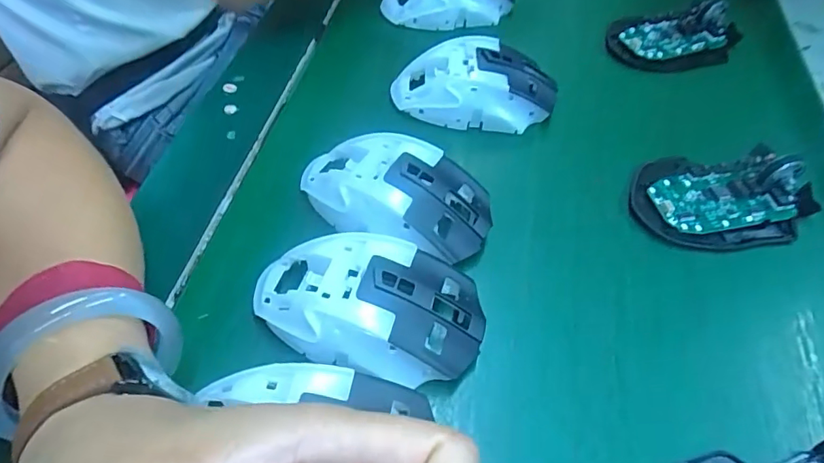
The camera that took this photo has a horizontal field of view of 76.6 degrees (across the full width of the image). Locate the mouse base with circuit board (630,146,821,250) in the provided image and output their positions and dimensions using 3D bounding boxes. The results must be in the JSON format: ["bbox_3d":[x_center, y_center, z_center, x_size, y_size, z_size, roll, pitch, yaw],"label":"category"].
[{"bbox_3d":[0.197,-0.025,0.328,0.112,0.030,0.069,-3,53,-6],"label":"mouse base with circuit board"}]

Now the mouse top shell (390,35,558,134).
[{"bbox_3d":[0.044,-0.105,0.369,0.111,0.034,0.058,7,53,1],"label":"mouse top shell"}]

